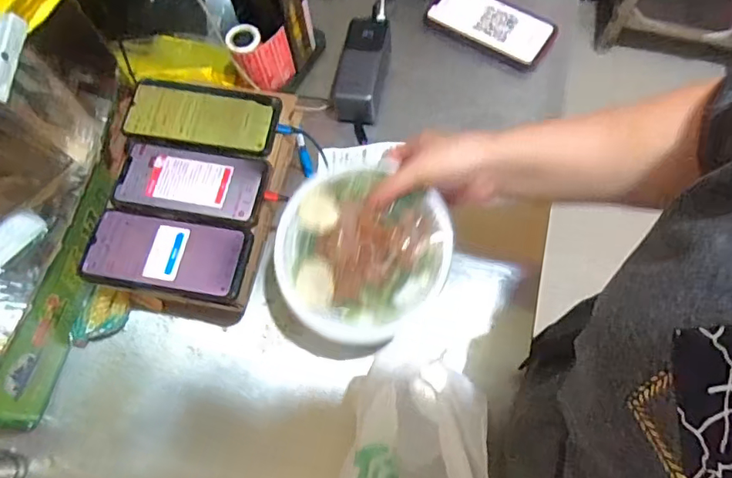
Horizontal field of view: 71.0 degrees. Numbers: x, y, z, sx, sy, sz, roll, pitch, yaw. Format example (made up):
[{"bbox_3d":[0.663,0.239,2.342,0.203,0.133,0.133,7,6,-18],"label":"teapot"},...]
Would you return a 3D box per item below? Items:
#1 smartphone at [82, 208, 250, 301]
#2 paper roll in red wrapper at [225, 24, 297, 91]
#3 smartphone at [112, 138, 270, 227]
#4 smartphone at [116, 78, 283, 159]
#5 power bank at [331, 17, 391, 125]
[{"bbox_3d":[-0.199,0.015,0.516,0.161,0.014,0.076,6,66,7],"label":"smartphone"},{"bbox_3d":[-0.127,-0.223,0.645,0.068,0.090,0.042,-16,65,-4],"label":"paper roll in red wrapper"},{"bbox_3d":[-0.187,-0.060,0.545,0.156,0.017,0.081,8,66,7],"label":"smartphone"},{"bbox_3d":[-0.183,-0.137,0.572,0.167,0.012,0.077,7,73,1],"label":"smartphone"},{"bbox_3d":[-0.003,-0.226,0.669,0.059,0.053,0.136,9,66,8],"label":"power bank"}]

